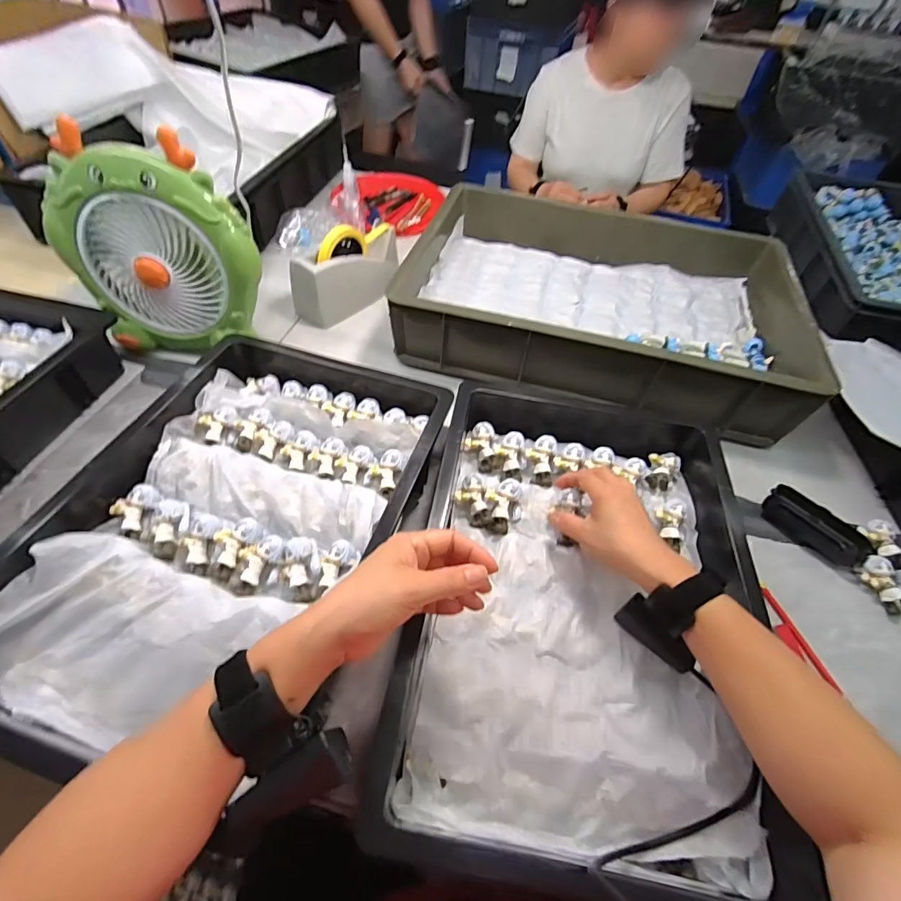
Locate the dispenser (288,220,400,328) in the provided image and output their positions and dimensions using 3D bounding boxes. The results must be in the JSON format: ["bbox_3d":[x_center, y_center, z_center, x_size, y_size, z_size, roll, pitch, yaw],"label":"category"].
[{"bbox_3d":[-0.164,-0.303,0.754,0.061,0.124,0.200,39,58,24],"label":"dispenser"}]

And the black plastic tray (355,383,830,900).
[{"bbox_3d":[0.131,0.114,0.446,0.311,0.078,0.483,9,51,3],"label":"black plastic tray"}]

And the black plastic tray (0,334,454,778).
[{"bbox_3d":[-0.204,0.054,0.463,0.319,0.061,0.469,16,52,8],"label":"black plastic tray"}]

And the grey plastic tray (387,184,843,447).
[{"bbox_3d":[0.237,-0.265,0.750,0.566,0.113,0.439,13,51,6],"label":"grey plastic tray"}]

